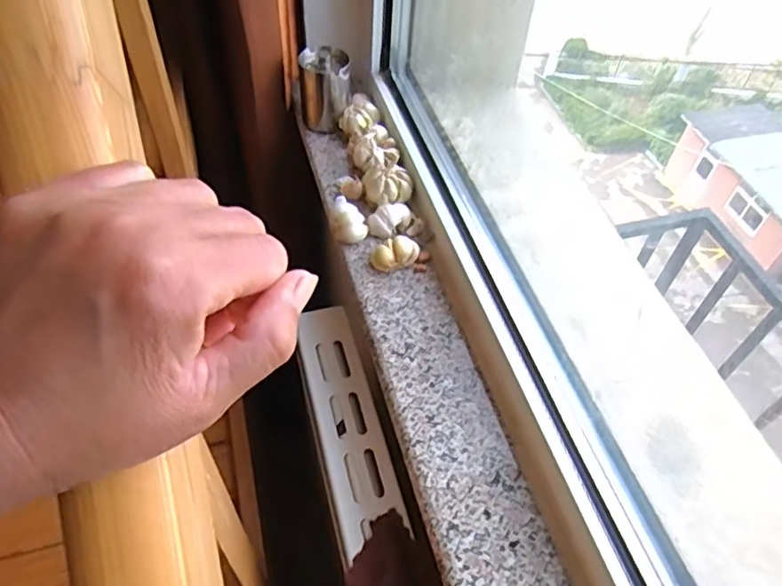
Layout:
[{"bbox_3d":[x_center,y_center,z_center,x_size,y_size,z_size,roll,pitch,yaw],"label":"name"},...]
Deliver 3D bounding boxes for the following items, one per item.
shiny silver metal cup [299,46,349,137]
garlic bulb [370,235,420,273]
[{"bbox_3d":[-0.081,-0.250,0.733,0.057,0.089,0.050,-2,52,-4],"label":"shiny silver metal cup"},{"bbox_3d":[0.004,-0.040,0.610,0.046,0.027,0.026,-18,54,-16],"label":"garlic bulb"}]

